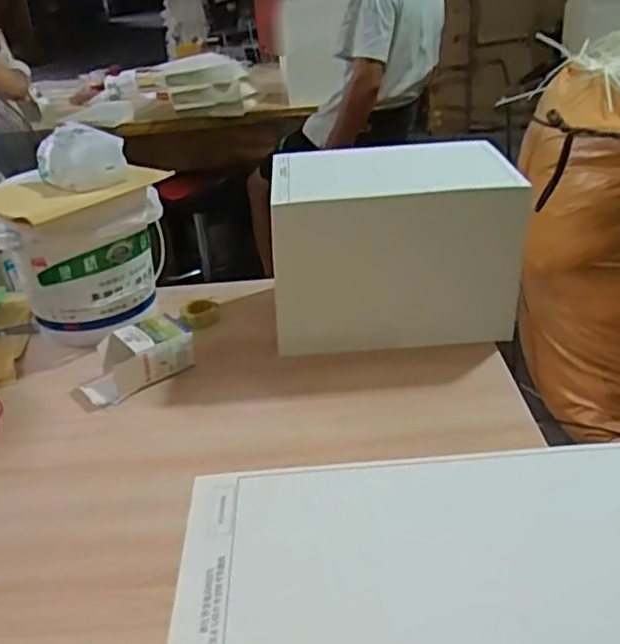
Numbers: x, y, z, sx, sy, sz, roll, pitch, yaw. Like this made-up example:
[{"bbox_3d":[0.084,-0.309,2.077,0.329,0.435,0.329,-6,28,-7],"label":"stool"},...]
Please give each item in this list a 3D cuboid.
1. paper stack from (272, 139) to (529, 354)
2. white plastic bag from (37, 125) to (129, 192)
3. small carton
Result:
[{"bbox_3d":[0.130,-0.123,1.081,0.358,0.228,0.261,-2,29,3],"label":"paper stack"},{"bbox_3d":[-0.371,-0.268,1.106,0.121,0.077,0.100,-22,34,-30],"label":"white plastic bag"},{"bbox_3d":[-0.267,0.055,1.049,0.174,0.068,0.087,-20,33,-27],"label":"small carton"}]

